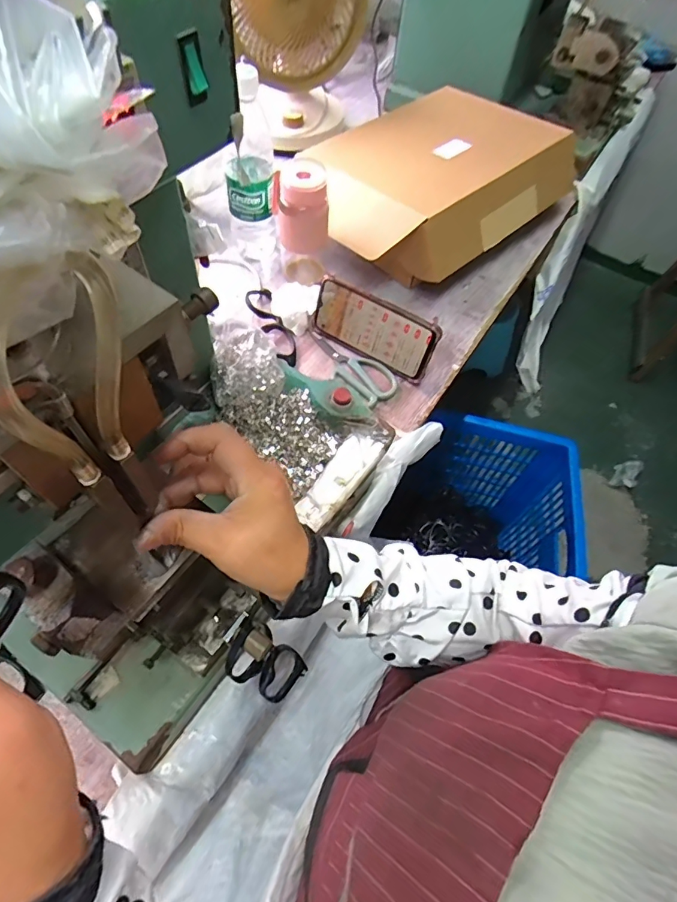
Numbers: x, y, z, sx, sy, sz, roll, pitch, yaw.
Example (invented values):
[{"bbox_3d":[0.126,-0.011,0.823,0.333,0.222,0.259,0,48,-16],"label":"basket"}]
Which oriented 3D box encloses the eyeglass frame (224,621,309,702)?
[{"bbox_3d":[-0.058,0.179,0.400,0.026,0.130,0.047,24,63,31],"label":"eyeglass frame"}]

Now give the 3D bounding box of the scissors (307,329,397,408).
[{"bbox_3d":[0.016,-0.116,0.617,0.055,0.009,0.145,-37,69,-22],"label":"scissors"}]

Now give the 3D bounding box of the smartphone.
[{"bbox_3d":[0.042,-0.157,0.600,0.167,0.079,0.010,31,45,11],"label":"smartphone"}]

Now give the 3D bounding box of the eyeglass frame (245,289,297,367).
[{"bbox_3d":[-0.089,-0.172,0.632,0.041,0.021,0.139,-22,64,-16],"label":"eyeglass frame"}]

